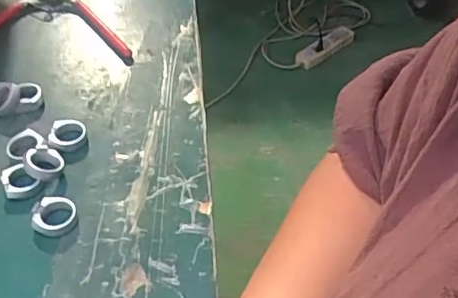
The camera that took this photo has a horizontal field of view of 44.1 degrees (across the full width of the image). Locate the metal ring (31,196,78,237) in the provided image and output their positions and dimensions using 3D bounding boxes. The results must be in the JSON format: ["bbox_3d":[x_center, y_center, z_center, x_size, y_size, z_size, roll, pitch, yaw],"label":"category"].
[{"bbox_3d":[-0.109,0.042,0.353,0.026,0.012,0.024,1,46,-1],"label":"metal ring"}]

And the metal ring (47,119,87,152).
[{"bbox_3d":[-0.116,-0.011,0.407,0.026,0.009,0.030,-9,46,-10],"label":"metal ring"}]

